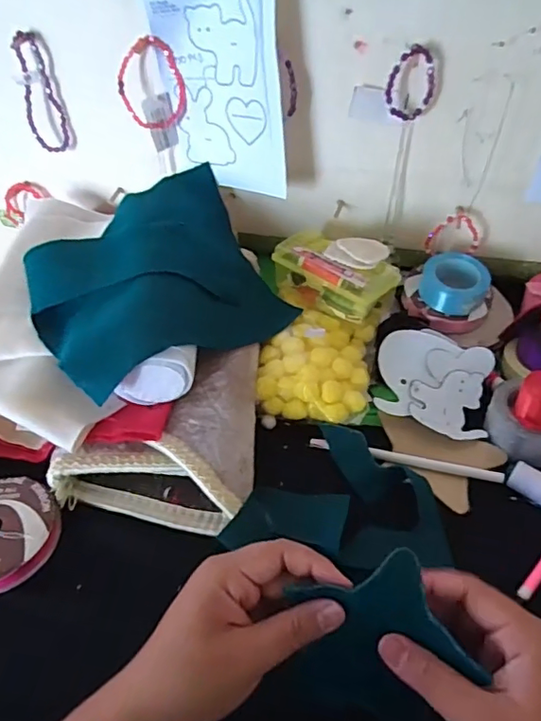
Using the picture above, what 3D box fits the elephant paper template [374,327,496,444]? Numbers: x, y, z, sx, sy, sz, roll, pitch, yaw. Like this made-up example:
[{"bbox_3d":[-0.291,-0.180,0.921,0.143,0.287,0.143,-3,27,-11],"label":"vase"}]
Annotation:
[{"bbox_3d":[0.159,0.019,0.538,0.105,0.008,0.111,13,59,10],"label":"elephant paper template"}]

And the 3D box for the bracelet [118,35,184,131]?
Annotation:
[{"bbox_3d":[-0.126,-0.291,0.579,0.066,0.089,0.017,-6,45,-6],"label":"bracelet"}]

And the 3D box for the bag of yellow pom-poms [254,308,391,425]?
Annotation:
[{"bbox_3d":[0.049,-0.004,0.559,0.114,0.031,0.150,8,45,8],"label":"bag of yellow pom-poms"}]

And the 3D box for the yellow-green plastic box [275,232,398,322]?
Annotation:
[{"bbox_3d":[0.068,-0.092,0.590,0.135,0.053,0.063,27,51,25],"label":"yellow-green plastic box"}]

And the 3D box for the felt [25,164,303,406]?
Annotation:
[{"bbox_3d":[-0.115,-0.087,0.550,0.235,0.067,0.223,-24,49,-22],"label":"felt"}]

